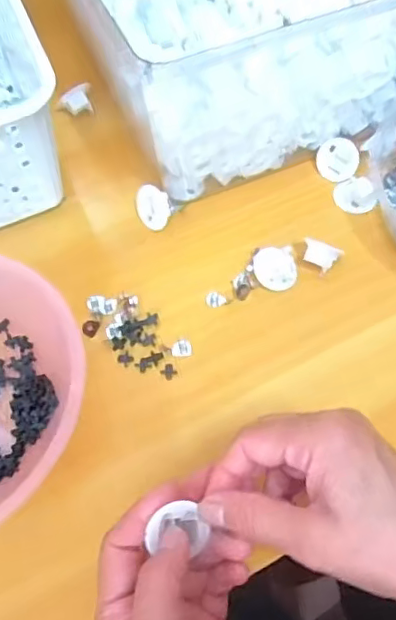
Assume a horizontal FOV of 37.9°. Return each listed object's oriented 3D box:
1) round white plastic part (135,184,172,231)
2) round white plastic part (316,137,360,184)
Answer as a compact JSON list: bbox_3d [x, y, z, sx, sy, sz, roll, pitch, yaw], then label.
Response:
[{"bbox_3d":[-0.034,-0.079,0.438,0.029,0.030,0.010,28,22,5],"label":"round white plastic part"},{"bbox_3d":[0.110,-0.119,0.459,0.031,0.006,0.031,18,106,12],"label":"round white plastic part"}]

